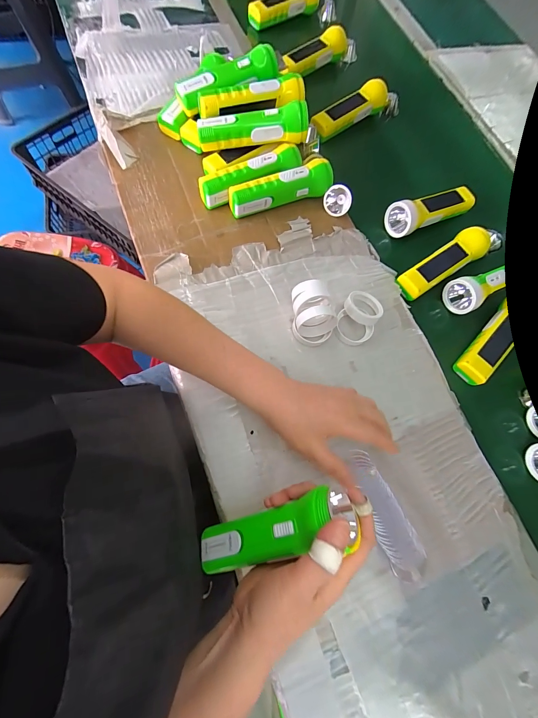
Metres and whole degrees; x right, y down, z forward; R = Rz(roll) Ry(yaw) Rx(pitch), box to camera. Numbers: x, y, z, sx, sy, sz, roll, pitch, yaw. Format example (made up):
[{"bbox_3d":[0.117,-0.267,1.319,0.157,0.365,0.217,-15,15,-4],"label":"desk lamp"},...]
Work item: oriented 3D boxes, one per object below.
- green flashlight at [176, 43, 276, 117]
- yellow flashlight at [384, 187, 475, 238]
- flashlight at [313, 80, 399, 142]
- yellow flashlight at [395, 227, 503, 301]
[{"bbox_3d":[-0.061,-0.427,0.459,0.160,0.050,0.052,-26,77,-15],"label":"green flashlight"},{"bbox_3d":[0.255,-0.233,0.481,0.148,0.047,0.044,-20,75,-14],"label":"yellow flashlight"},{"bbox_3d":[0.155,-0.444,0.531,0.179,0.054,0.043,-28,78,-16],"label":"flashlight"},{"bbox_3d":[0.270,-0.149,0.444,0.171,0.033,0.045,-30,77,-11],"label":"yellow flashlight"}]

